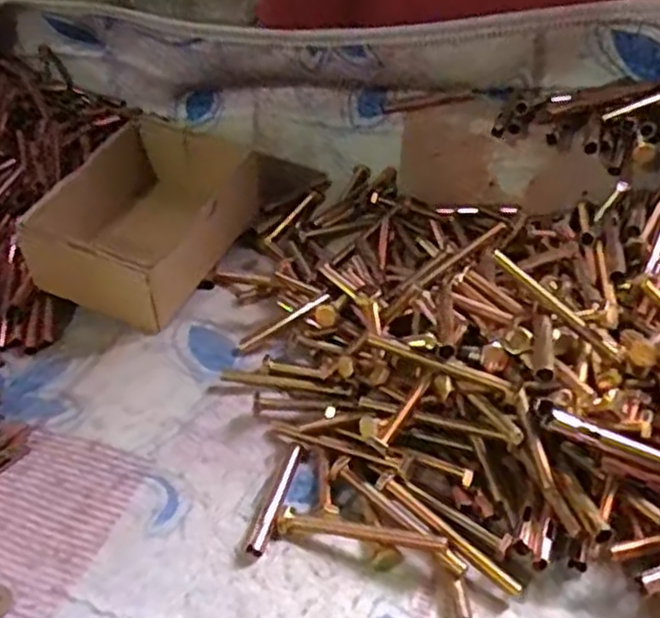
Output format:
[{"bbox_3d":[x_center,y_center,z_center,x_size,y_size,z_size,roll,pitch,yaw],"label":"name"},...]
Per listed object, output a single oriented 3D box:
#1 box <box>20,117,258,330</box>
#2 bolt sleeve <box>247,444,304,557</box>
[{"bbox_3d":[-0.156,-0.078,0.630,0.125,0.101,0.176,15,42,23],"label":"box"},{"bbox_3d":[-0.033,0.122,0.463,0.013,0.010,0.083,8,40,15],"label":"bolt sleeve"}]

